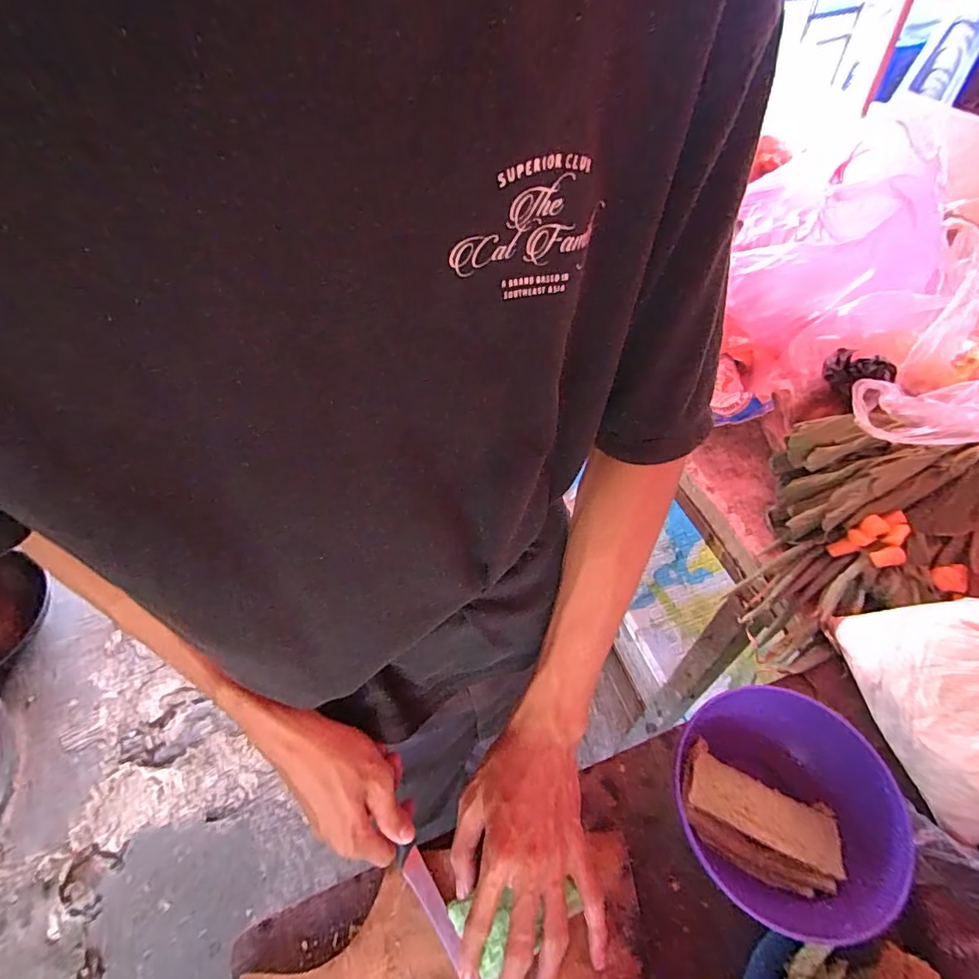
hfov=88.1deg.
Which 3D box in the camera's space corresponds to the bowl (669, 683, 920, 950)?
[{"bbox_3d":[0.215,0.238,0.393,0.148,0.081,0.160,6,55,7],"label":"bowl"}]

